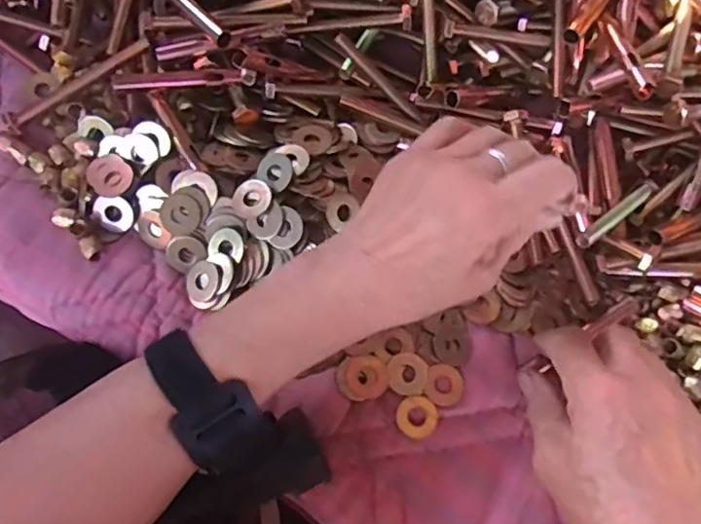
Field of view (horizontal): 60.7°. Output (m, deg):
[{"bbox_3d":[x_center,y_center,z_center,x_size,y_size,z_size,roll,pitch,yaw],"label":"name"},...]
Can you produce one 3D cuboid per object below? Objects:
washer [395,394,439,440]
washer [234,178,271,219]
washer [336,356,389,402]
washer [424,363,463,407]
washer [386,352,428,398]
[{"bbox_3d":[0.039,0.090,0.347,0.023,0.004,0.024,0,68,-1],"label":"washer"},{"bbox_3d":[-0.060,-0.038,0.361,0.023,0.006,0.023,0,68,-1],"label":"washer"},{"bbox_3d":[0.007,0.067,0.348,0.029,0.004,0.026,-12,69,-6],"label":"washer"},{"bbox_3d":[0.056,0.073,0.355,0.022,0.004,0.024,13,68,4],"label":"washer"},{"bbox_3d":[0.034,0.066,0.353,0.024,0.004,0.025,0,68,-1],"label":"washer"}]

